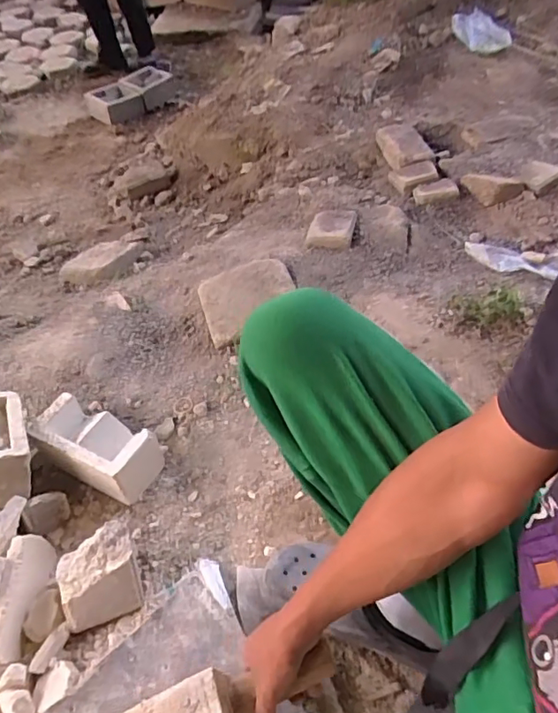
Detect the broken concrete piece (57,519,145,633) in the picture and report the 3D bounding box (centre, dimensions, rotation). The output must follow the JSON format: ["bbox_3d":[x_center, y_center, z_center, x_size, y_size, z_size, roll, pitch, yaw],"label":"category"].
[{"bbox_3d":[-0.257,0.315,0.774,0.112,0.075,0.103,-20,49,-12],"label":"broken concrete piece"}]

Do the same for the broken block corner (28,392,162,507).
[{"bbox_3d":[-0.314,0.156,0.929,0.205,0.089,0.105,22,53,23],"label":"broken block corner"}]

